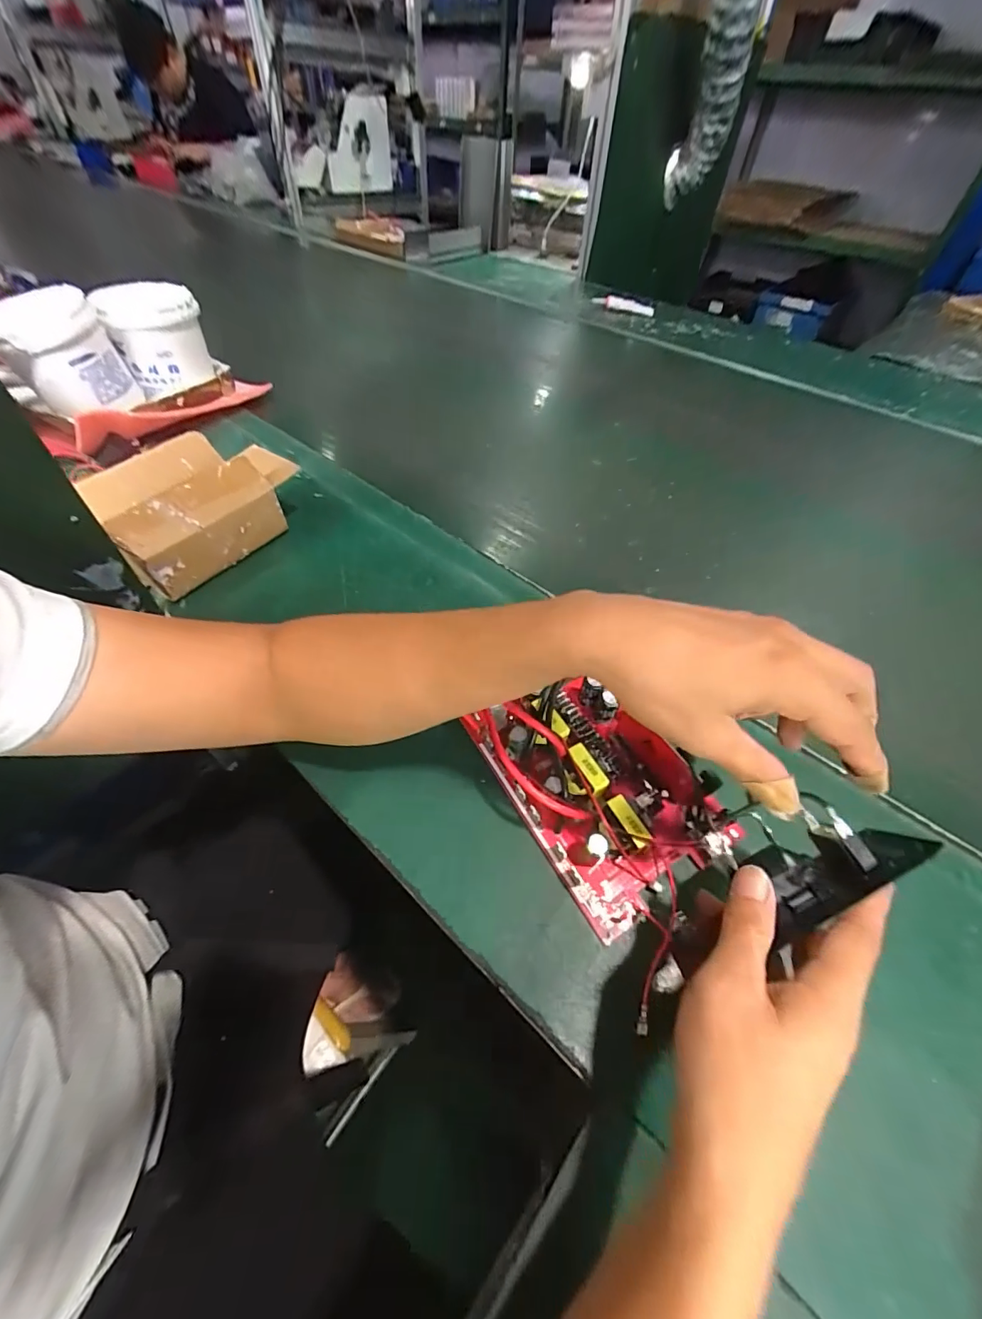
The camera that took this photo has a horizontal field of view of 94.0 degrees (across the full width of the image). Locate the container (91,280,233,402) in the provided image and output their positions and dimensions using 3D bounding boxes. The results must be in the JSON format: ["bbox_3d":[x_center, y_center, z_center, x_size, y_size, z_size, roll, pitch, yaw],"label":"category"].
[{"bbox_3d":[-0.468,-0.458,0.653,0.123,0.109,0.109,-27,58,-22],"label":"container"}]

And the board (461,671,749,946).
[{"bbox_3d":[0.081,0.078,0.323,0.127,0.063,0.164,-25,57,-20],"label":"board"}]

